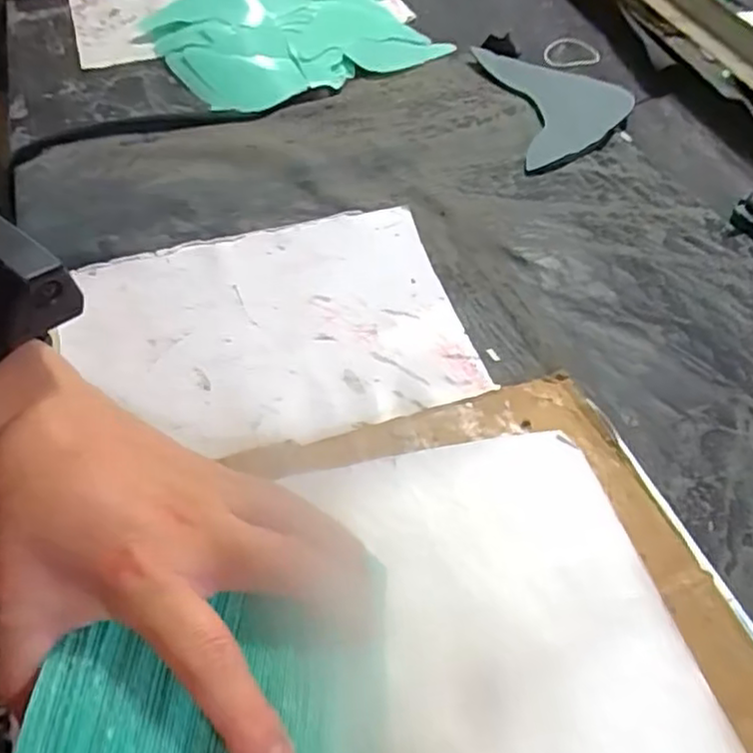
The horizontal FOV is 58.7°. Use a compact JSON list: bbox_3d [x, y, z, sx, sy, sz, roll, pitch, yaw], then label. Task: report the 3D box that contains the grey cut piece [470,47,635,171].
[{"bbox_3d":[0.166,-0.243,0.596,0.116,0.015,0.167,-6,54,-7],"label":"grey cut piece"}]

